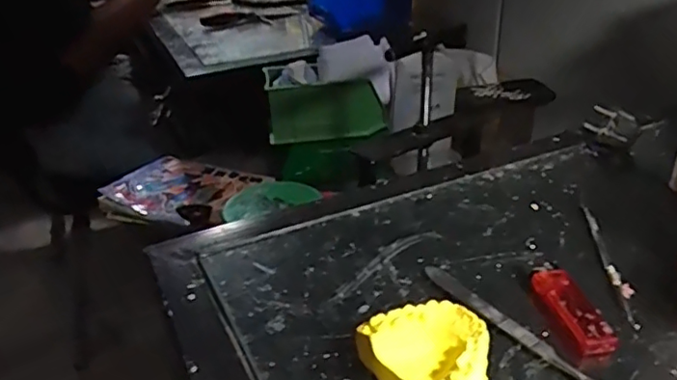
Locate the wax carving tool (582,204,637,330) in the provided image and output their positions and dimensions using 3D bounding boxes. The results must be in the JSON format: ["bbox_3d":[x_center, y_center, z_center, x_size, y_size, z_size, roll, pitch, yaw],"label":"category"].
[{"bbox_3d":[0.188,0.048,0.419,0.007,0.004,0.141,2,29,9],"label":"wax carving tool"}]

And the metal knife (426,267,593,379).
[{"bbox_3d":[0.102,0.082,0.363,0.017,0.005,0.138,-19,33,-27],"label":"metal knife"}]

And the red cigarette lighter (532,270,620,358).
[{"bbox_3d":[0.143,0.074,0.365,0.026,0.012,0.064,-6,29,-5],"label":"red cigarette lighter"}]

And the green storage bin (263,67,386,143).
[{"bbox_3d":[-0.020,-0.124,0.866,0.167,0.084,0.085,-4,29,-2],"label":"green storage bin"}]

